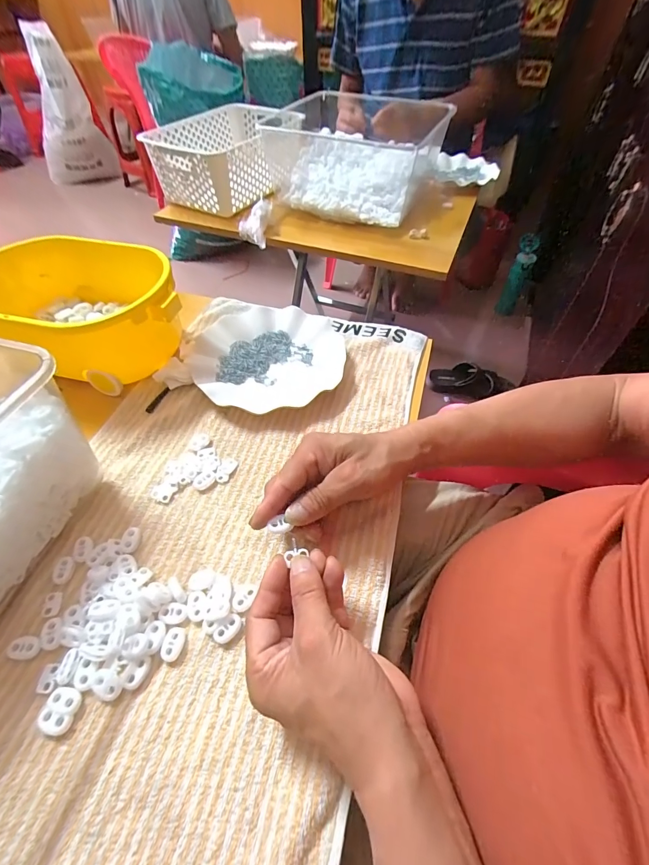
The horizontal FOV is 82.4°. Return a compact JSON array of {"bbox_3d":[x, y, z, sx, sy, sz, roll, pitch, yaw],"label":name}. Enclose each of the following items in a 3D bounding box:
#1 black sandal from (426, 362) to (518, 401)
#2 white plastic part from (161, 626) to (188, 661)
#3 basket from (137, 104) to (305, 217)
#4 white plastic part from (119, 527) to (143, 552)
[{"bbox_3d":[0.442,-0.153,1.121,0.260,0.048,0.097,6,53,5],"label":"black sandal"},{"bbox_3d":[-0.114,0.158,0.278,0.014,0.004,0.022,7,53,5],"label":"white plastic part"},{"bbox_3d":[-0.202,-0.576,0.778,0.221,0.107,0.307,25,56,18],"label":"basket"},{"bbox_3d":[-0.171,0.096,0.329,0.015,0.006,0.022,4,53,3],"label":"white plastic part"}]

